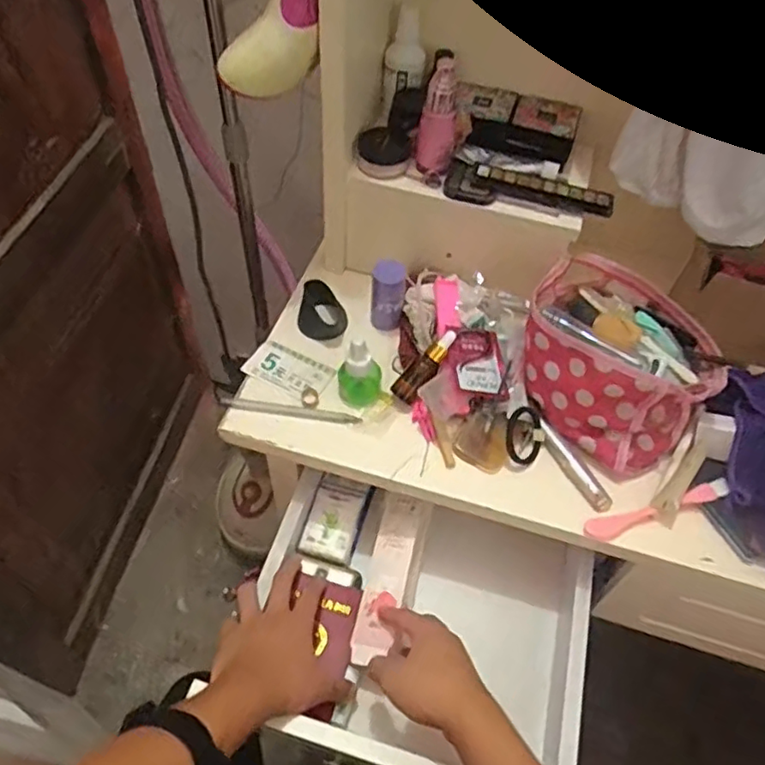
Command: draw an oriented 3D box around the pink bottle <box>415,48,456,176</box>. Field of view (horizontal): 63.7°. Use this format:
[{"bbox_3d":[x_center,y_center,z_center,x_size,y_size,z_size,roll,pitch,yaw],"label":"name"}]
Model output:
[{"bbox_3d":[0.055,-0.258,0.603,0.036,0.097,0.035,5,53,0],"label":"pink bottle"}]

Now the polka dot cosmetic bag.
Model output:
[{"bbox_3d":[0.224,-0.021,0.601,0.180,0.103,0.162,36,58,21],"label":"polka dot cosmetic bag"}]

